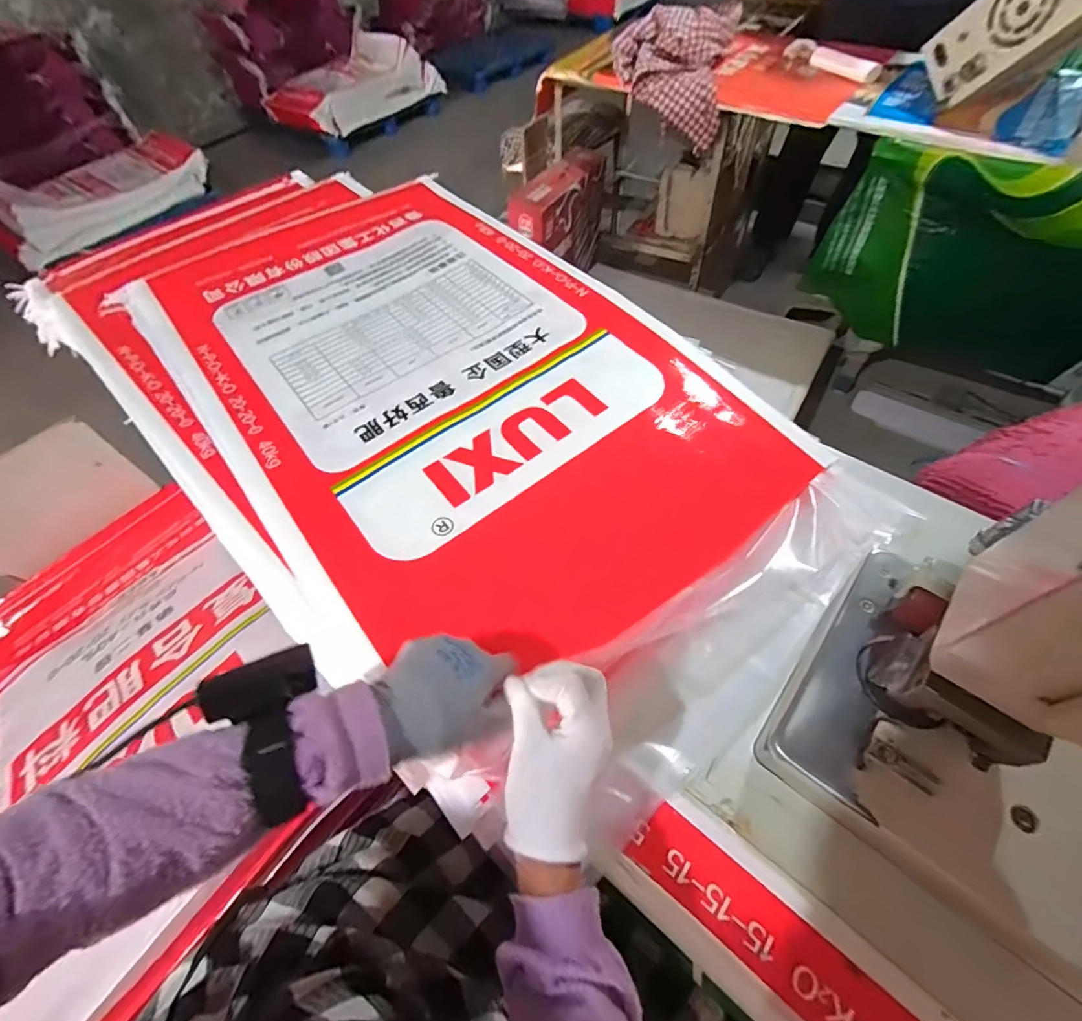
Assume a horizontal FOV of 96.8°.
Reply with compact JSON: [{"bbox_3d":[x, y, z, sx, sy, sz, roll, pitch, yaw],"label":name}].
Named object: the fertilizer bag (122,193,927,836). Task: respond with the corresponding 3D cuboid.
[{"bbox_3d":[-0.098,-0.161,0.637,0.563,0.046,0.978,-36,66,-18],"label":"fertilizer bag"}]

